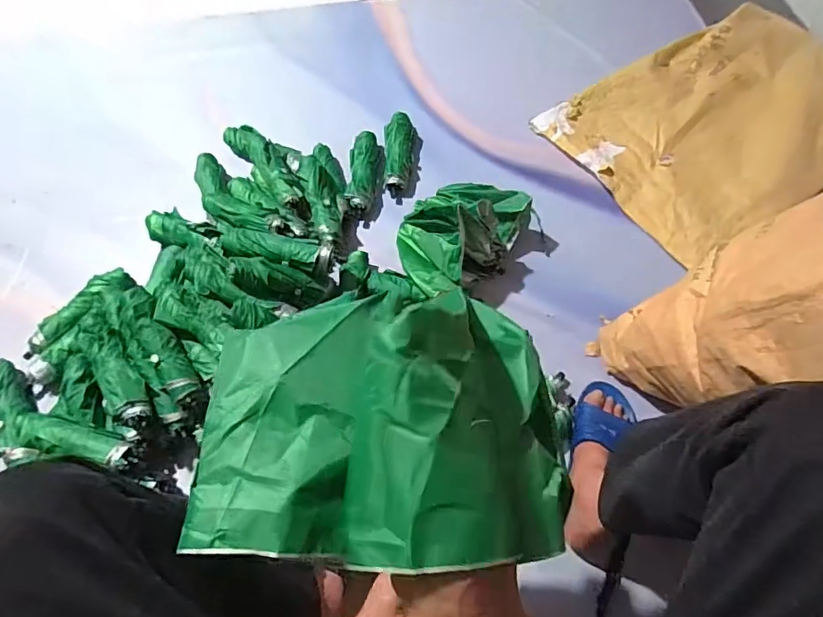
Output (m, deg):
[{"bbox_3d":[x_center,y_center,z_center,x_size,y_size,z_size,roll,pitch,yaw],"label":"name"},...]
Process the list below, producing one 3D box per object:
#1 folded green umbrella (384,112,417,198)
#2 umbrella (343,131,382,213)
[{"bbox_3d":[-0.029,-0.348,1.130,0.068,0.053,0.203,6,65,2],"label":"folded green umbrella"},{"bbox_3d":[-0.104,-0.298,1.117,0.064,0.064,0.196,5,65,2],"label":"umbrella"}]

